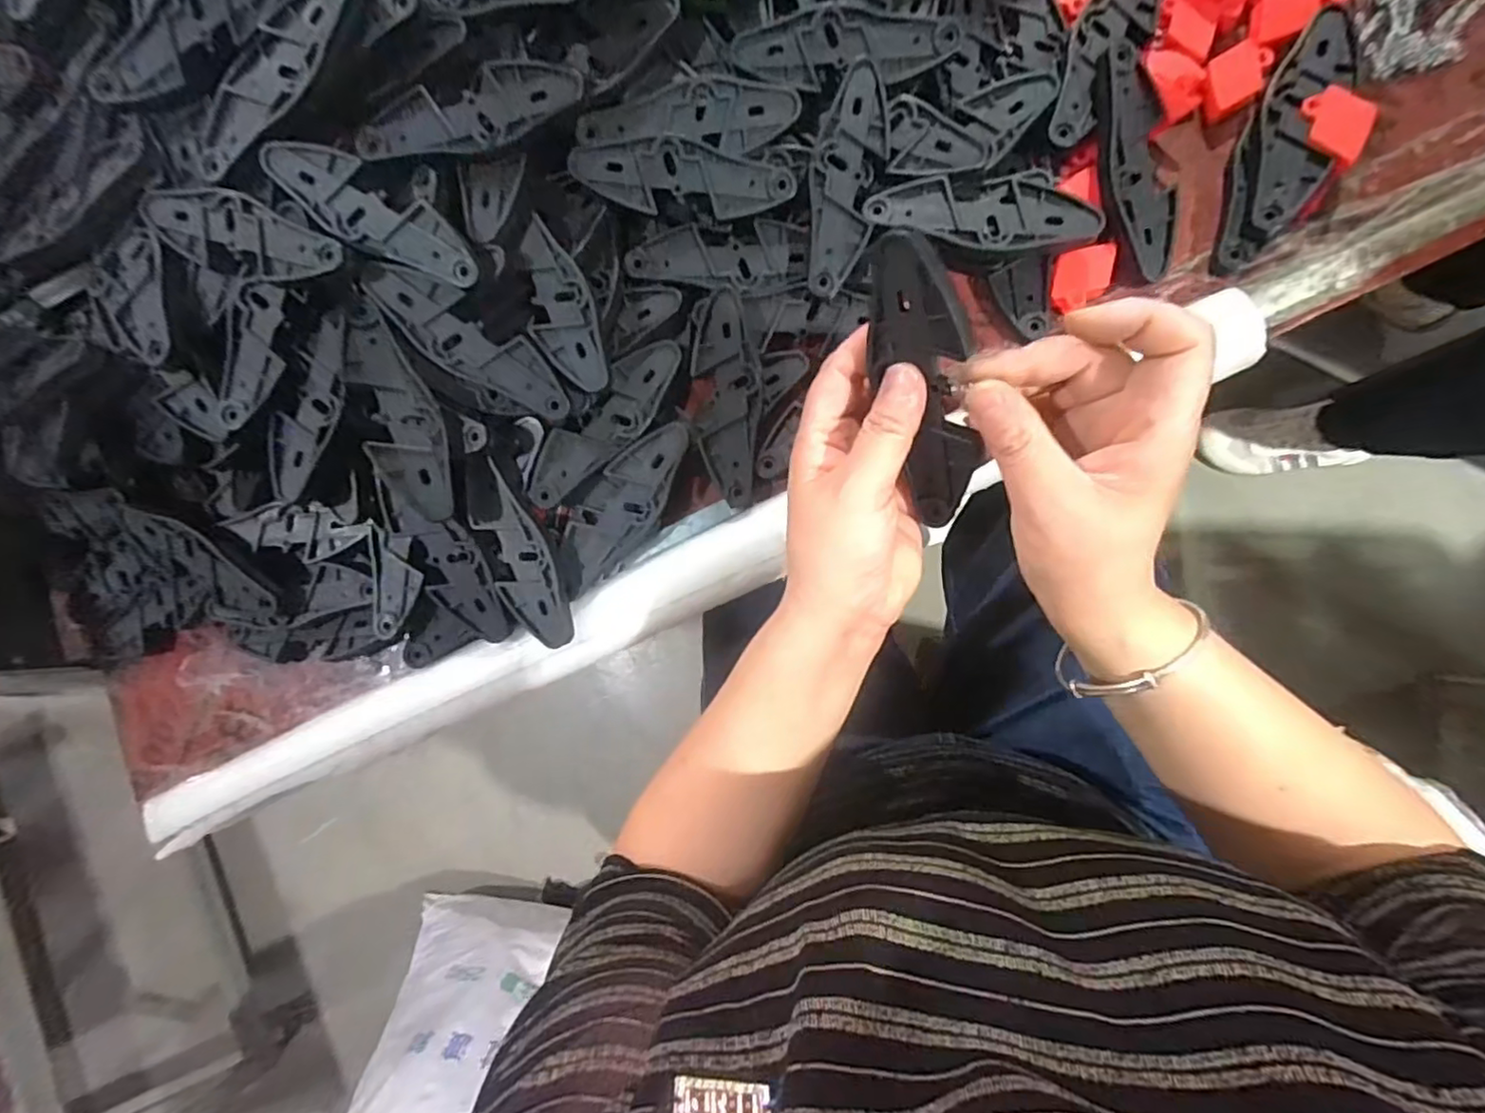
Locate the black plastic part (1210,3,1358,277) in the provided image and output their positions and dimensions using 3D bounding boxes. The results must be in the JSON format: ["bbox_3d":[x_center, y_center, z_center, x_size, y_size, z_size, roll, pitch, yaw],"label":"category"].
[{"bbox_3d":[0.299,-0.227,0.344,0.039,0.021,0.133,21,89,8],"label":"black plastic part"}]

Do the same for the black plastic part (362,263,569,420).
[{"bbox_3d":[-0.155,-0.121,0.353,0.123,0.009,0.038,34,91,-11],"label":"black plastic part"}]

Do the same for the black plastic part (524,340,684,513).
[{"bbox_3d":[-0.084,-0.081,0.376,0.034,0.009,0.124,43,92,8],"label":"black plastic part"}]

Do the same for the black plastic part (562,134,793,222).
[{"bbox_3d":[-0.034,-0.219,0.359,0.123,0.006,0.037,1,107,-3],"label":"black plastic part"}]

